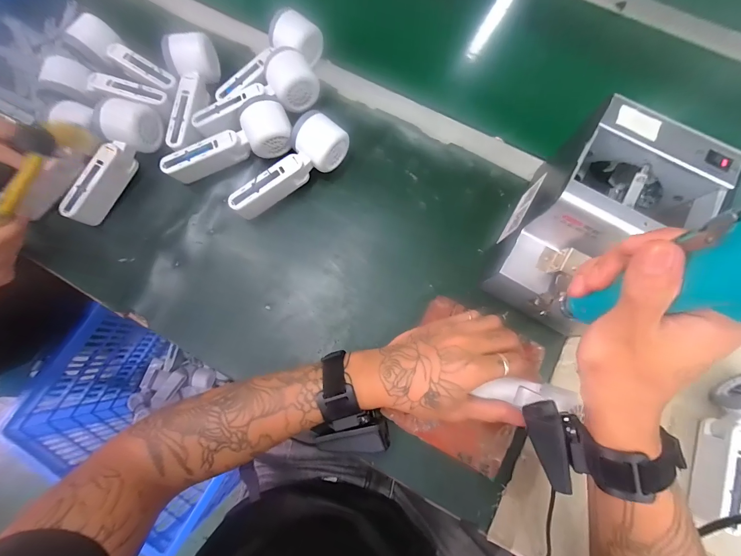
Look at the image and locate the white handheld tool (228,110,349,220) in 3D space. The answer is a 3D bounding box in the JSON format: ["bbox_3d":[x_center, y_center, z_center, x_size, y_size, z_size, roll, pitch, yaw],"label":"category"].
[{"bbox_3d":[-0.103,-0.139,0.396,0.165,0.058,0.051,-32,79,-6],"label":"white handheld tool"}]

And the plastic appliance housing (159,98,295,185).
[{"bbox_3d":[-0.177,-0.165,0.396,0.159,0.049,0.056,-32,78,-6],"label":"plastic appliance housing"}]

